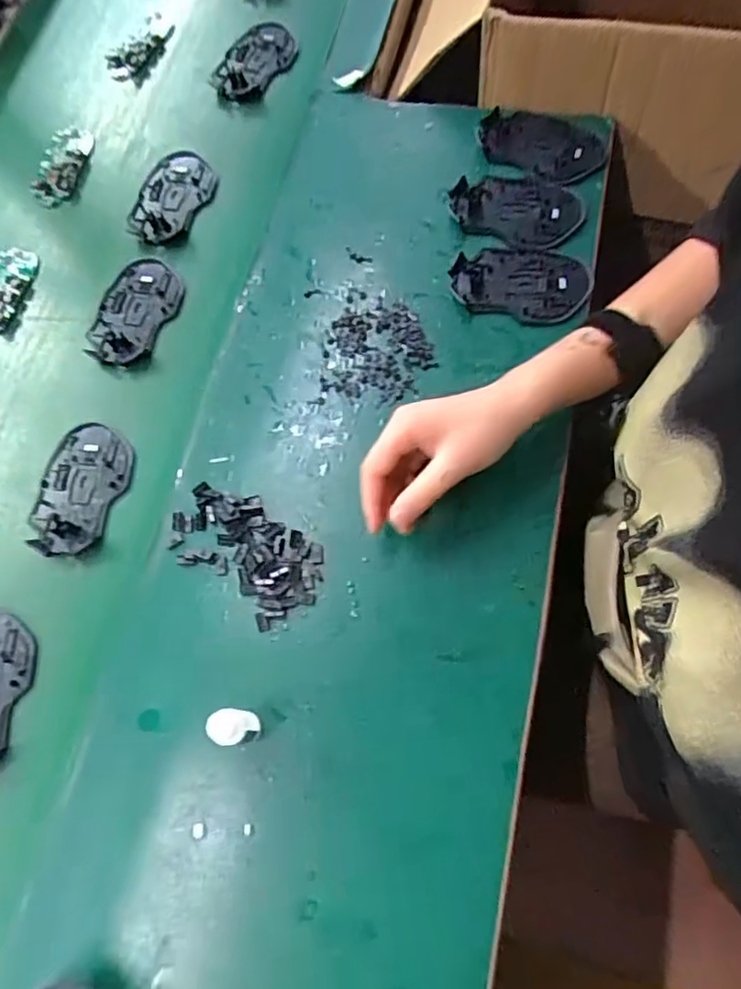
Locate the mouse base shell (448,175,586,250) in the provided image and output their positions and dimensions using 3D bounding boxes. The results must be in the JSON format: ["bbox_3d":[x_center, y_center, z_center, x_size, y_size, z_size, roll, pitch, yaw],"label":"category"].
[{"bbox_3d":[0.131,-0.258,0.567,0.115,0.009,0.074,19,73,13],"label":"mouse base shell"}]

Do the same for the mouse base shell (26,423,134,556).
[{"bbox_3d":[-0.238,-0.005,0.518,0.073,0.014,0.112,9,71,10],"label":"mouse base shell"}]

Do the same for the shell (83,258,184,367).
[{"bbox_3d":[-0.216,-0.168,0.578,0.071,0.014,0.112,16,73,12],"label":"shell"}]

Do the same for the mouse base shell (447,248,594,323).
[{"bbox_3d":[0.128,-0.180,0.539,0.114,0.014,0.071,4,71,8],"label":"mouse base shell"}]

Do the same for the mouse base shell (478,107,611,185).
[{"bbox_3d":[0.159,-0.327,0.588,0.115,0.010,0.067,23,74,14],"label":"mouse base shell"}]

